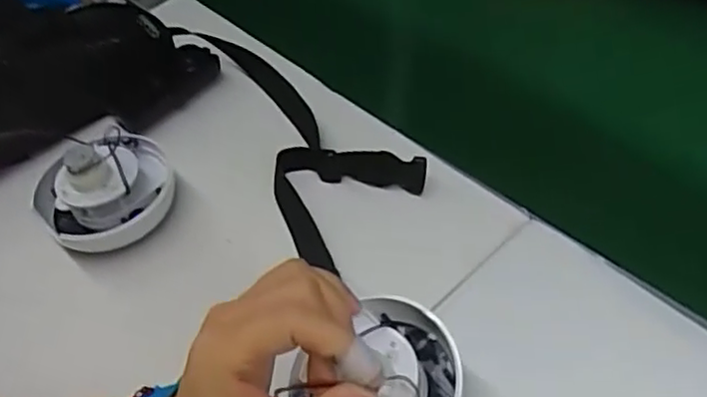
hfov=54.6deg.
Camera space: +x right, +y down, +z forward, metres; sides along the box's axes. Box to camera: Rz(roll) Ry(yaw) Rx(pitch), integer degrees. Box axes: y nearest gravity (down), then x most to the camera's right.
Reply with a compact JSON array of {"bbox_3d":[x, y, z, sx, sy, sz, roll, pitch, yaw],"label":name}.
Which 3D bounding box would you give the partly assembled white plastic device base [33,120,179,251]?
[{"bbox_3d":[-0.198,-0.013,0.543,0.104,0.069,0.104,-35,54,-22],"label":"partly assembled white plastic device base"}]

